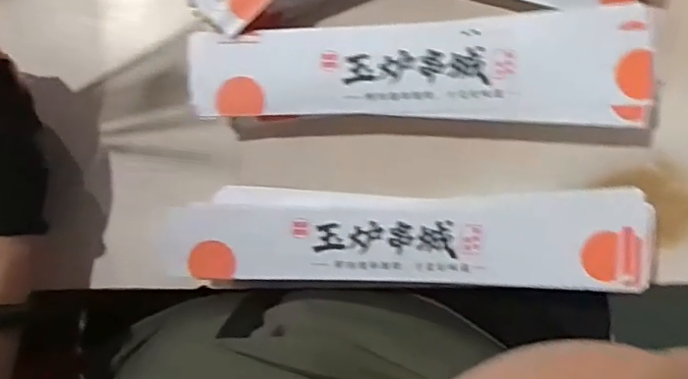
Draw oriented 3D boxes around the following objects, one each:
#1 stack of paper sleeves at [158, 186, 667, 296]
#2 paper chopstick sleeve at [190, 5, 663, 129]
[{"bbox_3d":[0.034,0.032,0.380,0.306,0.028,0.066,-2,91,5],"label":"stack of paper sleeves"},{"bbox_3d":[0.047,-0.072,0.361,0.284,0.010,0.065,-1,93,2],"label":"paper chopstick sleeve"}]

